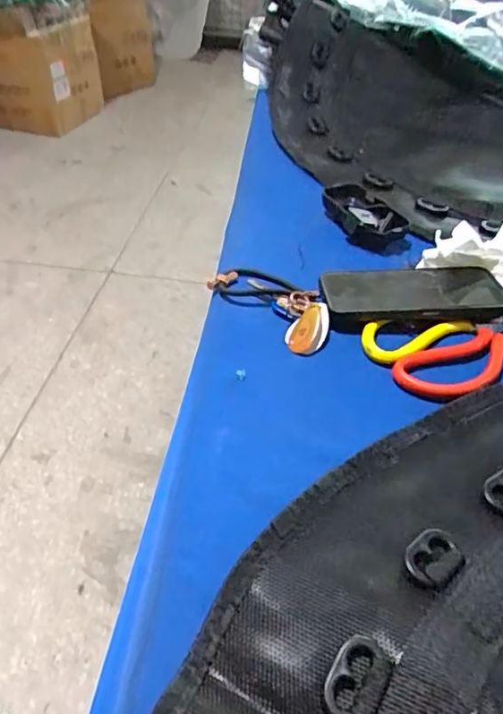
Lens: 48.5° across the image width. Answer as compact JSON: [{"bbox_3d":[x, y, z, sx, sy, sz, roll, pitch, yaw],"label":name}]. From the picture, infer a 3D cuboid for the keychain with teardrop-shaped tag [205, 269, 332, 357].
[{"bbox_3d":[0.021,-0.053,0.509,0.059,0.021,0.128,-30,52,-31],"label":"keychain with teardrop-shaped tag"}]

